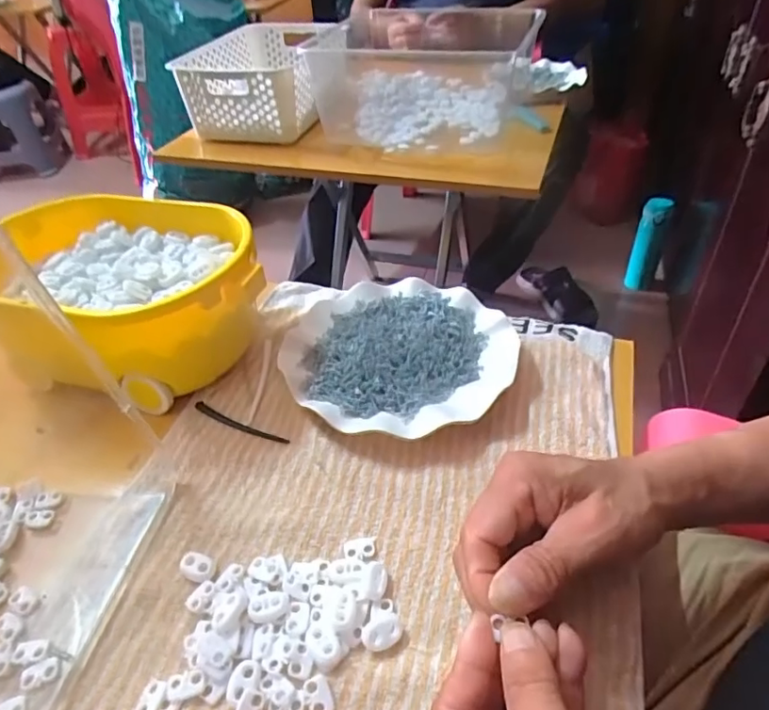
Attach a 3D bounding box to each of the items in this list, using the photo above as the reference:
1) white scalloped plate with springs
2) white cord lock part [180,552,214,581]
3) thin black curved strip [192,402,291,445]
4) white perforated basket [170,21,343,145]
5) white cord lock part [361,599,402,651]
[{"bbox_3d":[0.009,-0.002,0.461,0.178,0.022,0.178,-3,41,2],"label":"white scalloped plate with springs"},{"bbox_3d":[-0.113,0.127,0.336,0.023,0.007,0.014,14,44,20],"label":"white cord lock part"},{"bbox_3d":[-0.111,0.052,0.424,0.089,0.005,0.009,17,45,23],"label":"thin black curved strip"},{"bbox_3d":[-0.193,-0.469,0.947,0.206,0.109,0.309,4,42,9],"label":"white perforated basket"},{"bbox_3d":[0.000,0.146,0.304,0.019,0.009,0.029,9,43,15],"label":"white cord lock part"}]

